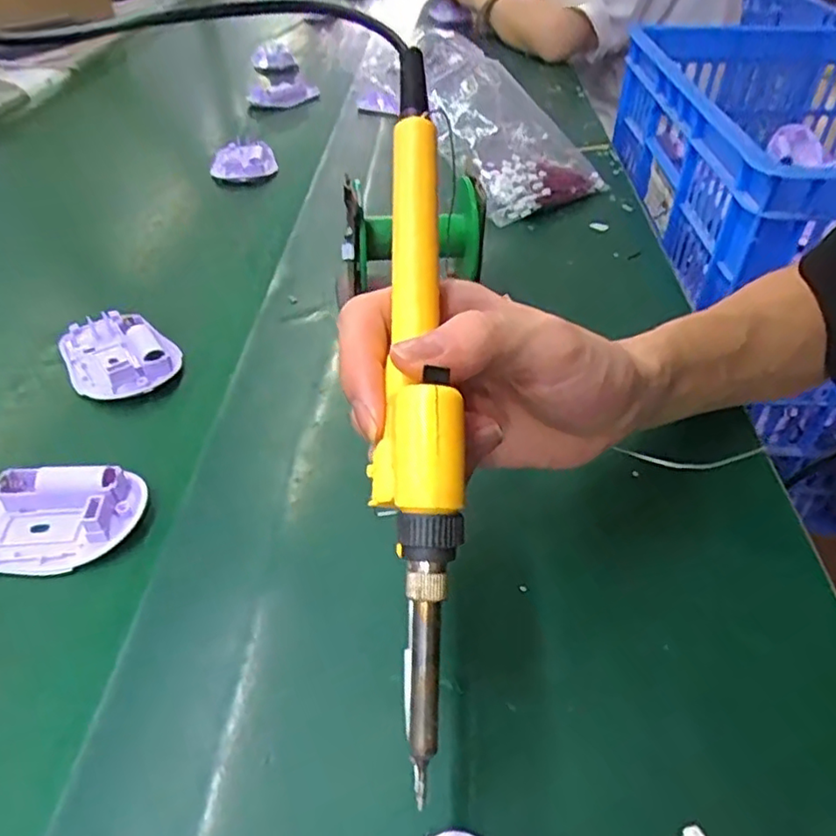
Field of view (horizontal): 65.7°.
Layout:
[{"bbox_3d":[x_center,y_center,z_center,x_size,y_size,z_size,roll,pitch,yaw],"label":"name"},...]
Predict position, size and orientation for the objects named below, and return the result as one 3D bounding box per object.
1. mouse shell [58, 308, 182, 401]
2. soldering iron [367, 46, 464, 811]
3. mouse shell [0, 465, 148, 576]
[{"bbox_3d":[-0.188,-0.040,0.407,0.059,0.024,0.087,-25,48,-28],"label":"mouse shell"},{"bbox_3d":[-0.002,-0.020,0.207,0.024,0.031,0.236,0,68,-3],"label":"soldering iron"},{"bbox_3d":[-0.178,0.047,0.302,0.091,0.019,0.050,-2,41,-6],"label":"mouse shell"}]

